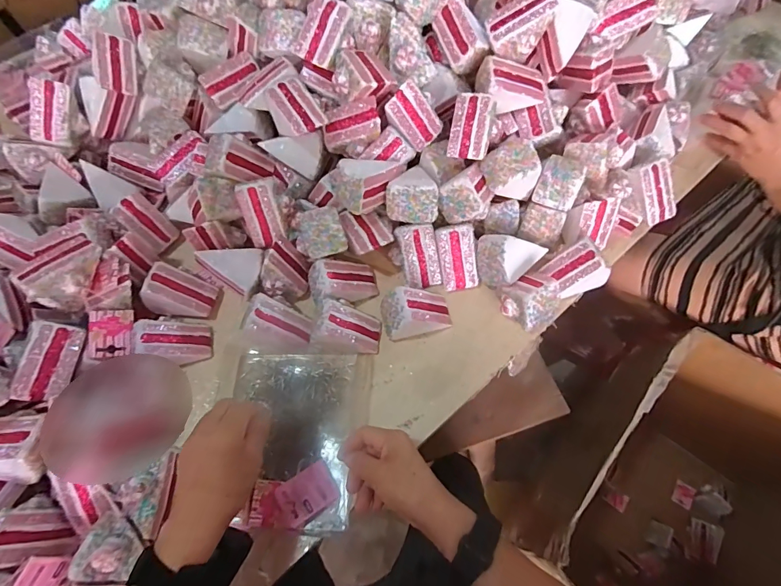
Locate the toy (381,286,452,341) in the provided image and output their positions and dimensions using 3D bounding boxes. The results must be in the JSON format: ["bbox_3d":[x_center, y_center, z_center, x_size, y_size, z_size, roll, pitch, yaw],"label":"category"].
[{"bbox_3d":[0.036,0.025,0.526,0.091,0.064,0.056,-13,63,-3],"label":"toy"}]

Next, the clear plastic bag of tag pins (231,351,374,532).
[{"bbox_3d":[-0.115,0.172,0.492,0.170,0.018,0.204,0,63,4],"label":"clear plastic bag of tag pins"}]

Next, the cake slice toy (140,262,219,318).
[{"bbox_3d":[-0.288,-0.001,0.547,0.074,0.058,0.063,7,63,7],"label":"cake slice toy"}]

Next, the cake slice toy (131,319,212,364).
[{"bbox_3d":[-0.285,0.063,0.526,0.076,0.058,0.060,-6,63,0],"label":"cake slice toy"}]

